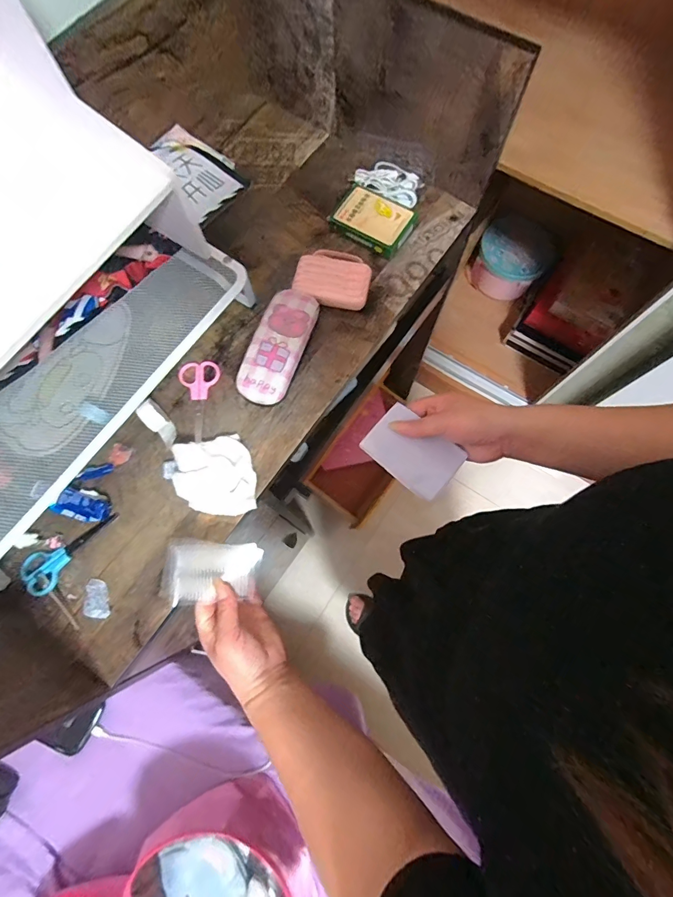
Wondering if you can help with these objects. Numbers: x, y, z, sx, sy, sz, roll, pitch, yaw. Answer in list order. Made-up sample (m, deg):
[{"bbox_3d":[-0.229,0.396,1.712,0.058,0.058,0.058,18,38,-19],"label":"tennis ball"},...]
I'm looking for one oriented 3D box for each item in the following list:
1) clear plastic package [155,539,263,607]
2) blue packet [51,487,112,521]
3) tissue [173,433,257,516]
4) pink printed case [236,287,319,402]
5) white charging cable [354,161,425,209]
[{"bbox_3d":[-0.133,0.130,0.424,0.101,0.020,0.061,2,75,2],"label":"clear plastic package"},{"bbox_3d":[-0.298,0.066,0.474,0.062,0.014,0.034,17,76,6],"label":"blue packet"},{"bbox_3d":[-0.146,0.033,0.476,0.092,0.026,0.091,-11,75,-2],"label":"tissue"},{"bbox_3d":[-0.071,-0.128,0.511,0.064,0.046,0.155,17,76,6],"label":"pink printed case"},{"bbox_3d":[0.084,-0.398,0.603,0.101,0.012,0.063,43,79,11],"label":"white charging cable"}]

